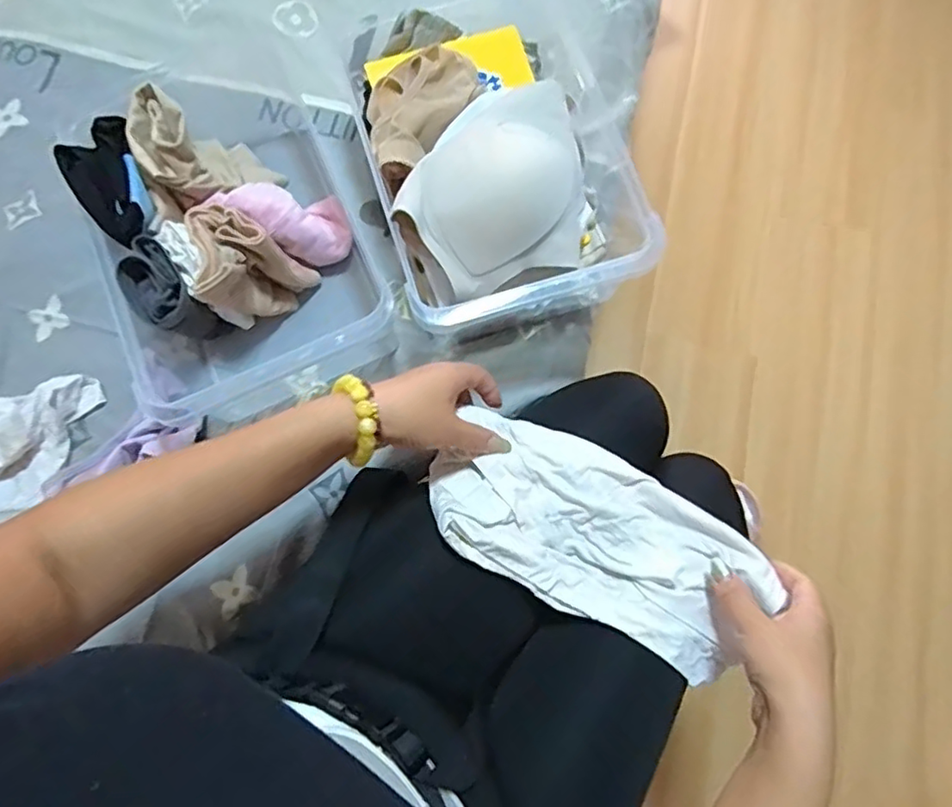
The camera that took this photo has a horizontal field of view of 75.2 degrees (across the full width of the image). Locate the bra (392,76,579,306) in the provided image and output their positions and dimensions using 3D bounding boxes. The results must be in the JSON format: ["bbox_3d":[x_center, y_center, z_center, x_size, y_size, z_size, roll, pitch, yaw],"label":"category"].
[{"bbox_3d":[0.016,-0.194,0.570,0.180,0.070,0.177,-23,76,-5],"label":"bra"}]

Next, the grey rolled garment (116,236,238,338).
[{"bbox_3d":[-0.292,-0.098,0.600,0.053,0.104,0.084,-41,79,-9],"label":"grey rolled garment"}]

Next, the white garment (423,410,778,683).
[{"bbox_3d":[0.101,0.109,0.500,0.277,0.038,0.125,27,77,-1],"label":"white garment"}]

